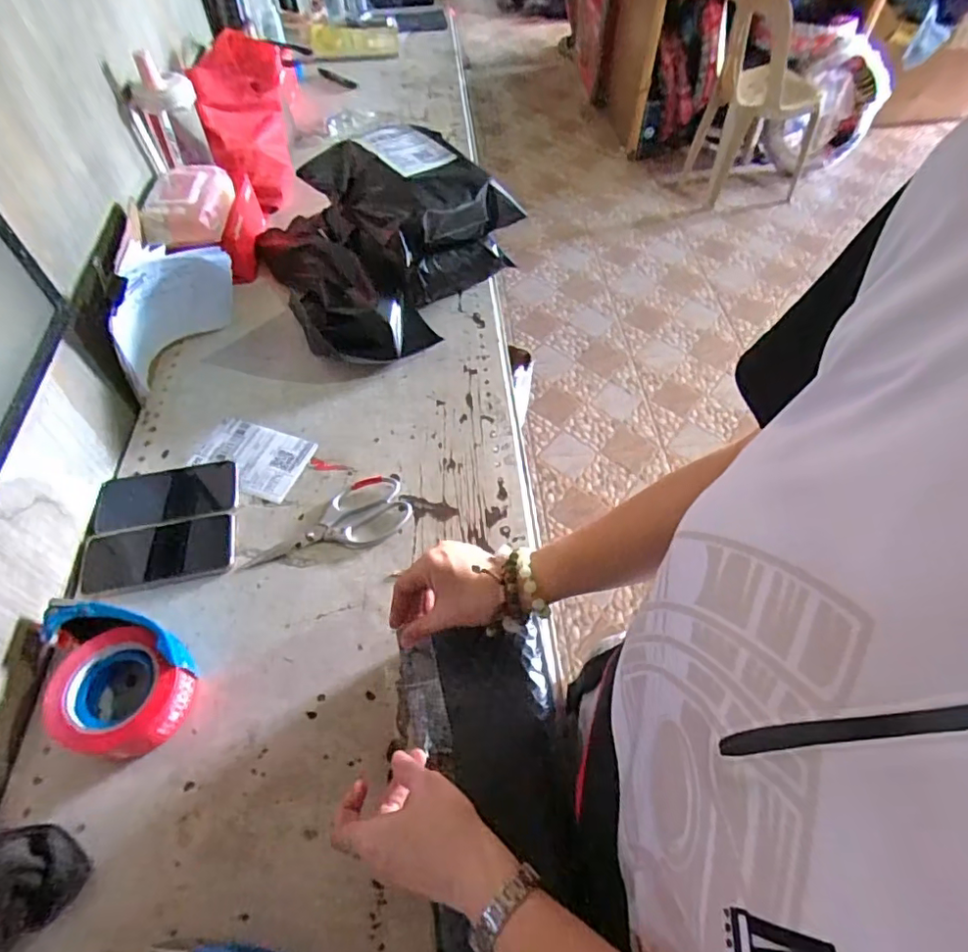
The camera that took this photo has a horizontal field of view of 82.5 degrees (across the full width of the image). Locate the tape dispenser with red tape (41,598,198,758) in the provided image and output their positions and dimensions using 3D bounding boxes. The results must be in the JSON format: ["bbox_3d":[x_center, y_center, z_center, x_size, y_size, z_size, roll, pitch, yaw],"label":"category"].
[{"bbox_3d":[-0.370,0.194,0.541,0.169,0.064,0.119,24,58,16],"label":"tape dispenser with red tape"}]

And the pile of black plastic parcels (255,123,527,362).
[{"bbox_3d":[-0.161,-0.391,0.882,0.365,0.178,0.365,-27,60,-18],"label":"pile of black plastic parcels"}]

